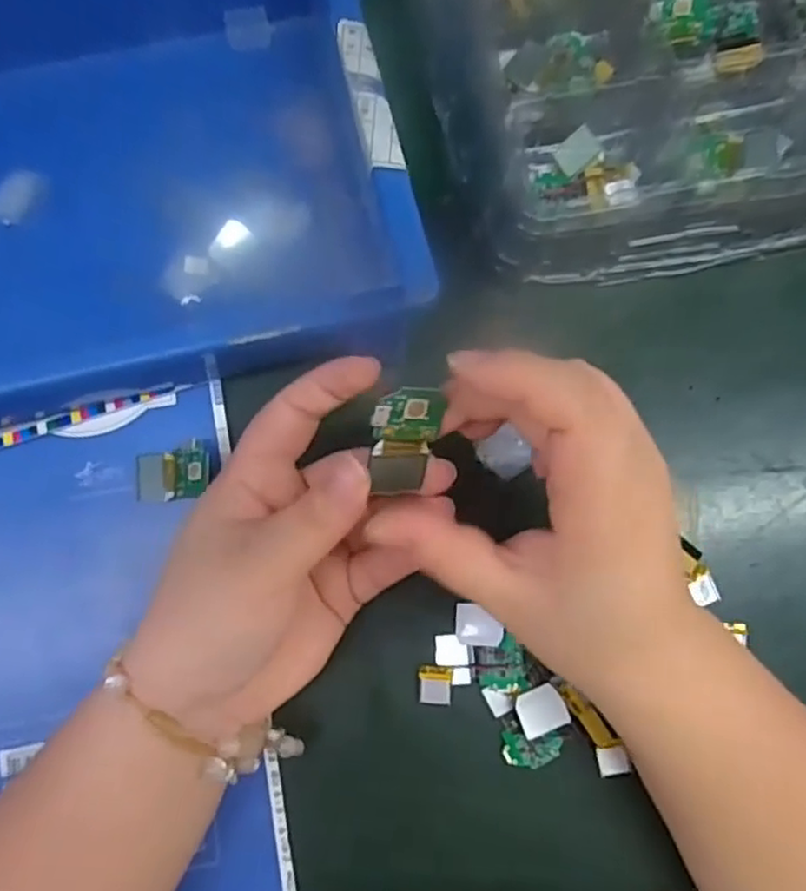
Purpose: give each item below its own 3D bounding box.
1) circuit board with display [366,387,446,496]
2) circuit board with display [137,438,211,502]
[{"bbox_3d":[0.000,-0.001,0.226,0.024,0.037,0.004,-5,35,-25],"label":"circuit board with display"},{"bbox_3d":[-0.103,0.013,0.311,0.036,0.004,0.023,-9,87,17],"label":"circuit board with display"}]

